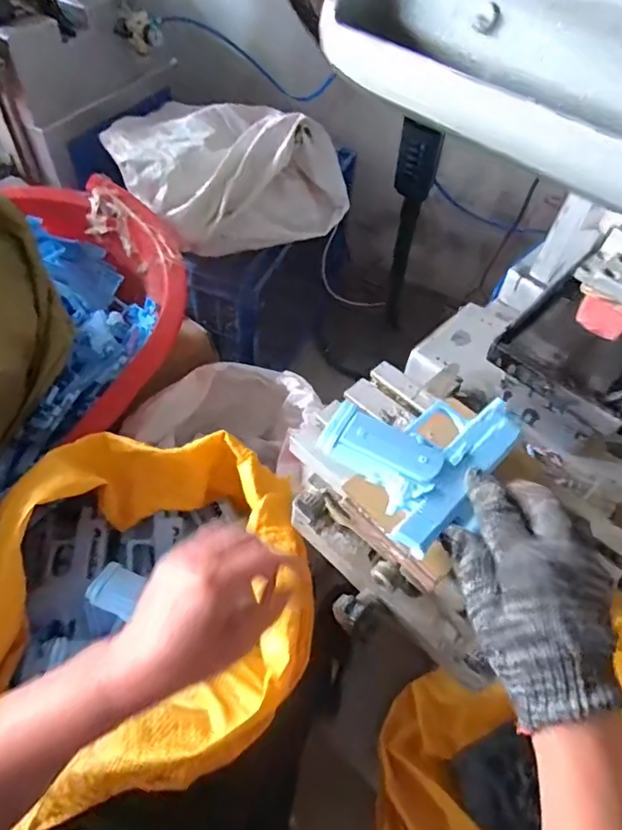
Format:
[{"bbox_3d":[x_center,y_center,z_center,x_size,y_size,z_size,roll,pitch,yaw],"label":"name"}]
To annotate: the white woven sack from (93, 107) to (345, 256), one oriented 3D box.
[{"bbox_3d":[-0.173,-0.505,1.111,0.416,0.200,0.292,-25,60,-20],"label":"white woven sack"}]

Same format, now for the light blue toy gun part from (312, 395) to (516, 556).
[{"bbox_3d":[0.085,0.017,0.370,0.136,0.026,0.101,-33,63,-24],"label":"light blue toy gun part"}]

